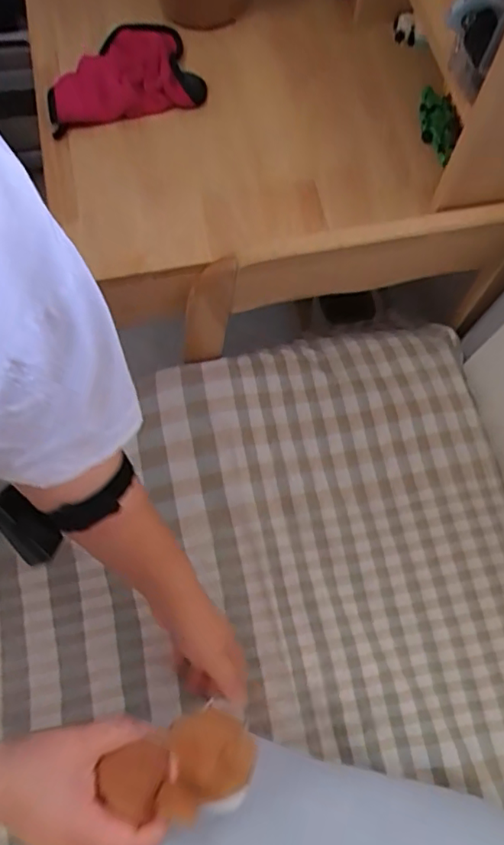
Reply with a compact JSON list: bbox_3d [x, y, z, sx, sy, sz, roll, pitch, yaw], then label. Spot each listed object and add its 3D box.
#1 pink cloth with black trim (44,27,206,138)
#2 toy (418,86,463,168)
[{"bbox_3d":[-0.154,-0.403,0.676,0.175,0.032,0.133,-18,71,-6],"label":"pink cloth with black trim"},{"bbox_3d":[0.209,-0.335,0.652,0.038,0.034,0.092,-2,69,-2],"label":"toy"}]

